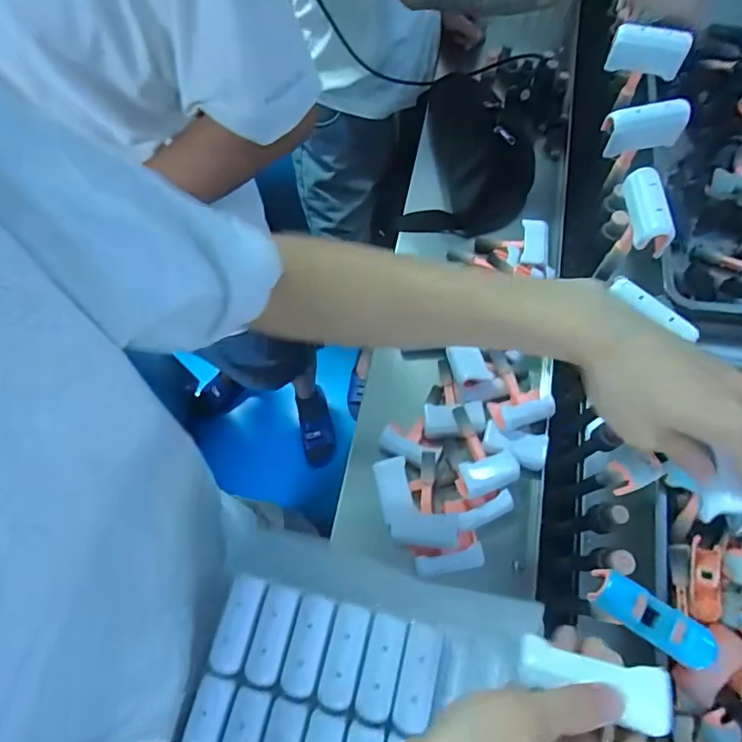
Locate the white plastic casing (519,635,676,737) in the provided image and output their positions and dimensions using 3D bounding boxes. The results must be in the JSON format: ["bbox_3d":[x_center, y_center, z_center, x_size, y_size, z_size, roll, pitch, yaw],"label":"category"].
[{"bbox_3d":[0.124,0.171,0.271,0.079,0.010,0.029,10,72,24],"label":"white plastic casing"}]

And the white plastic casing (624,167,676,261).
[{"bbox_3d":[0.253,-0.148,0.448,0.025,0.029,0.078,-3,72,0],"label":"white plastic casing"}]

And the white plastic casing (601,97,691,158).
[{"bbox_3d":[0.277,-0.245,0.490,0.077,0.036,0.031,-10,73,-2],"label":"white plastic casing"}]

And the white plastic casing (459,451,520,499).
[{"bbox_3d":[0.138,0.117,0.570,0.074,0.023,0.041,-17,91,-21],"label":"white plastic casing"}]

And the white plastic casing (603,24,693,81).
[{"bbox_3d":[0.307,-0.353,0.543,0.079,0.041,0.020,13,73,5],"label":"white plastic casing"}]

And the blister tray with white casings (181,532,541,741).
[{"bbox_3d":[-0.025,0.345,0.358,0.268,0.044,0.379,12,73,5],"label":"blister tray with white casings"}]

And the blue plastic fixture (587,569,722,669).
[{"bbox_3d":[0.183,0.161,0.319,0.075,0.019,0.029,28,75,9],"label":"blue plastic fixture"}]

